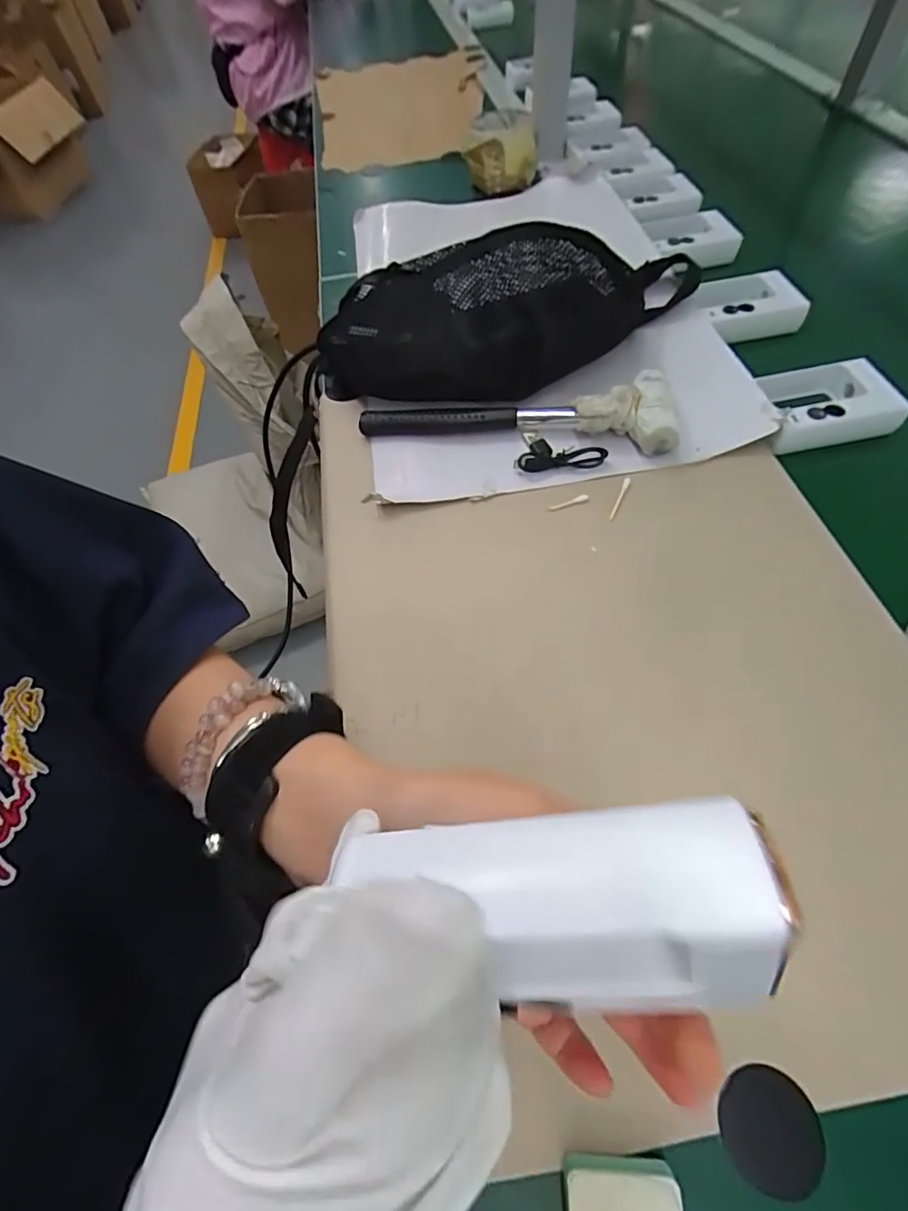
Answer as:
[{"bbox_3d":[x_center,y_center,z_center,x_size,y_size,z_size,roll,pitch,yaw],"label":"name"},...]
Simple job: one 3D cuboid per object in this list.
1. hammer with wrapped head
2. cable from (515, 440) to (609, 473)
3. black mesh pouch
[{"bbox_3d":[0.049,-0.157,0.406,0.241,0.032,0.057,6,59,8],"label":"hammer with wrapped head"},{"bbox_3d":[0.081,-0.118,0.391,0.066,0.014,0.030,-6,58,1],"label":"cable"},{"bbox_3d":[0.053,-0.244,0.431,0.342,0.076,0.126,-12,58,-3],"label":"black mesh pouch"}]

